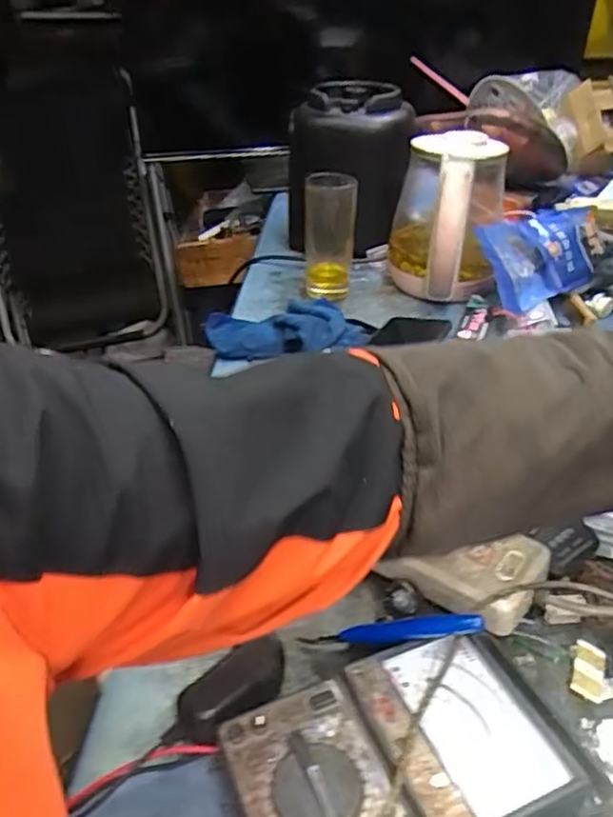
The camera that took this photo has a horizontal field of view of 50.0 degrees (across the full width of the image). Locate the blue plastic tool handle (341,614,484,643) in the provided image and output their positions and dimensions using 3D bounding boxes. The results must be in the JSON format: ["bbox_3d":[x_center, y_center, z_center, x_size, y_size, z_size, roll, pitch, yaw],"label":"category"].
[{"bbox_3d":[0.060,0.135,0.401,0.095,0.011,0.011,-16,27,27],"label":"blue plastic tool handle"}]

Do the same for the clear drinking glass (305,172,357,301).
[{"bbox_3d":[0.031,-0.230,0.878,0.064,0.161,0.067,3,35,3],"label":"clear drinking glass"}]

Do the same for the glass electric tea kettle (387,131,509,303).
[{"bbox_3d":[0.187,-0.261,0.872,0.136,0.182,0.187,7,35,9],"label":"glass electric tea kettle"}]

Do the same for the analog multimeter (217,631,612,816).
[{"bbox_3d":[0.054,0.195,0.355,0.185,0.052,0.115,-13,37,-19],"label":"analog multimeter"}]

